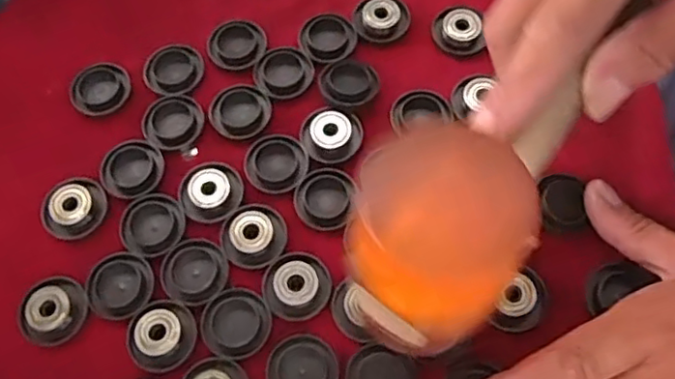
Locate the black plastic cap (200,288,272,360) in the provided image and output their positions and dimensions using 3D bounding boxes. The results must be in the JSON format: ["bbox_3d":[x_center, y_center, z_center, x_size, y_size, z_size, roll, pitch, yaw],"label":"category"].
[{"bbox_3d":[-0.049,0.064,0.299,0.032,0.005,0.033,-1,68,2],"label":"black plastic cap"}]

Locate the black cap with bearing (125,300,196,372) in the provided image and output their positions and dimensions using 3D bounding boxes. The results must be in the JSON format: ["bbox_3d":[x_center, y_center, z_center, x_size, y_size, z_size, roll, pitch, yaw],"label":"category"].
[{"bbox_3d":[-0.085,0.068,0.297,0.033,0.009,0.032,-1,68,2],"label":"black cap with bearing"}]

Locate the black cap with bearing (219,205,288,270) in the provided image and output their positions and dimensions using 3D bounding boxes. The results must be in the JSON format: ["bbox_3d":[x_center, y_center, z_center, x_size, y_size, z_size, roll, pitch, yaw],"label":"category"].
[{"bbox_3d":[-0.043,0.022,0.315,0.033,0.007,0.033,-1,68,2],"label":"black cap with bearing"}]

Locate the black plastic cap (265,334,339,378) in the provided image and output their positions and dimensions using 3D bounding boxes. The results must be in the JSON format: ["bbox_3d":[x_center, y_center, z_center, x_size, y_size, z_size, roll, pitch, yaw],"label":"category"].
[{"bbox_3d":[-0.017,0.084,0.290,0.032,0.004,0.032,-19,68,-5],"label":"black plastic cap"}]

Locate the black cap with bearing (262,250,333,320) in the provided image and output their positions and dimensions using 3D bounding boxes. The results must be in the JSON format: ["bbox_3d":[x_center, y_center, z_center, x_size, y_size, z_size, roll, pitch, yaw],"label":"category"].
[{"bbox_3d":[-0.020,0.046,0.304,0.033,0.006,0.033,-1,68,2],"label":"black cap with bearing"}]

